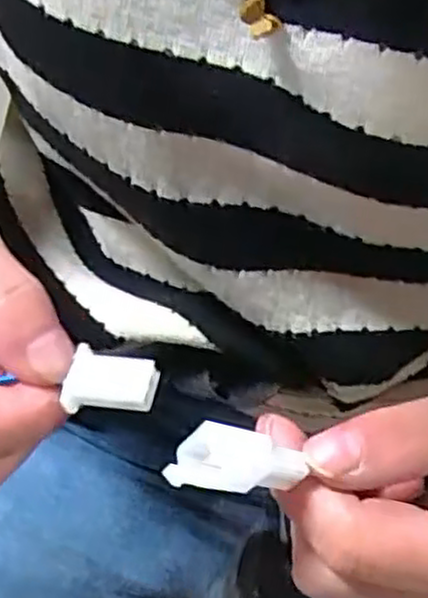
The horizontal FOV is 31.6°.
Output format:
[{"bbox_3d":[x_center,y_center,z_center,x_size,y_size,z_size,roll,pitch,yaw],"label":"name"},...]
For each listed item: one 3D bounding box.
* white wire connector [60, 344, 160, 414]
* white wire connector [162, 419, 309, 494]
[{"bbox_3d":[-0.024,0.019,0.173,0.021,0.006,0.014,12,43,12],"label":"white wire connector"},{"bbox_3d":[0.003,0.037,0.175,0.027,0.010,0.014,13,75,-5],"label":"white wire connector"}]

